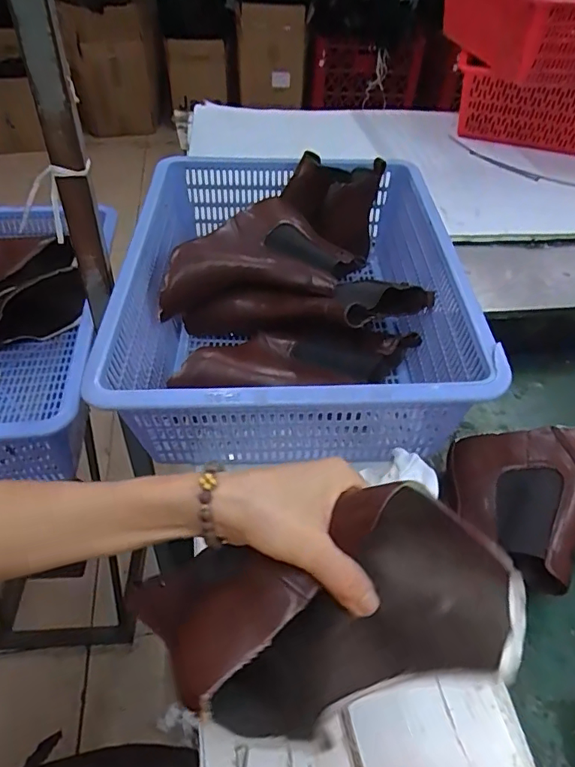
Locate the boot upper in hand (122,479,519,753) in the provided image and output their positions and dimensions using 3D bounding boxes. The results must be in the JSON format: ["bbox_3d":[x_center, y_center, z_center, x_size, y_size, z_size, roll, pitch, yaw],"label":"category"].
[{"bbox_3d":[0.017,0.146,0.327,0.253,0.088,0.115,-12,47,-1],"label":"boot upper in hand"}]

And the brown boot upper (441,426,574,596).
[{"bbox_3d":[0.303,0.096,0.546,0.300,0.071,0.163,-19,50,-18],"label":"brown boot upper"}]

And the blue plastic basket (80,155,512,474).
[{"bbox_3d":[0.005,-0.104,0.634,0.359,0.149,0.459,0,46,-1],"label":"blue plastic basket"}]

